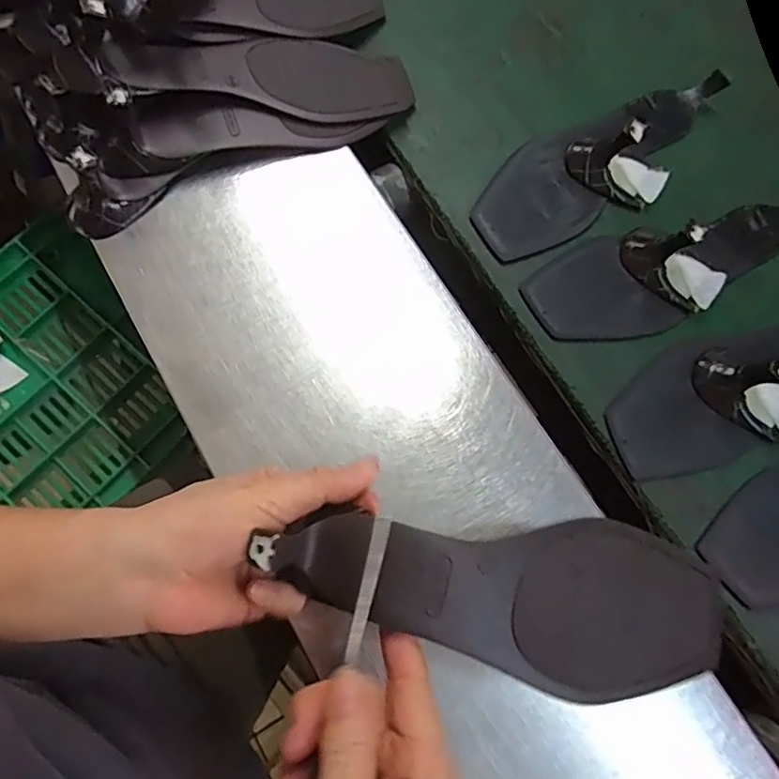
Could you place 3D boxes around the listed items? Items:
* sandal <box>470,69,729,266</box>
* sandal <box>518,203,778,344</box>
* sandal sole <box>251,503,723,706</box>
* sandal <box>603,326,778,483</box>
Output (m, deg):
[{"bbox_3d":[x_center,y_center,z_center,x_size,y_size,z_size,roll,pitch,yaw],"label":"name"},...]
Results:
[{"bbox_3d":[0.173,-0.184,0.442,0.236,0.044,0.085,-26,75,-10],"label":"sandal"},{"bbox_3d":[0.225,-0.104,0.421,0.256,0.047,0.089,-19,74,-8],"label":"sandal"},{"bbox_3d":[0.054,0.096,0.276,0.221,0.033,0.076,10,72,-2],"label":"sandal sole"},{"bbox_3d":[0.263,-0.012,0.394,0.248,0.043,0.086,-19,74,-8],"label":"sandal"}]

